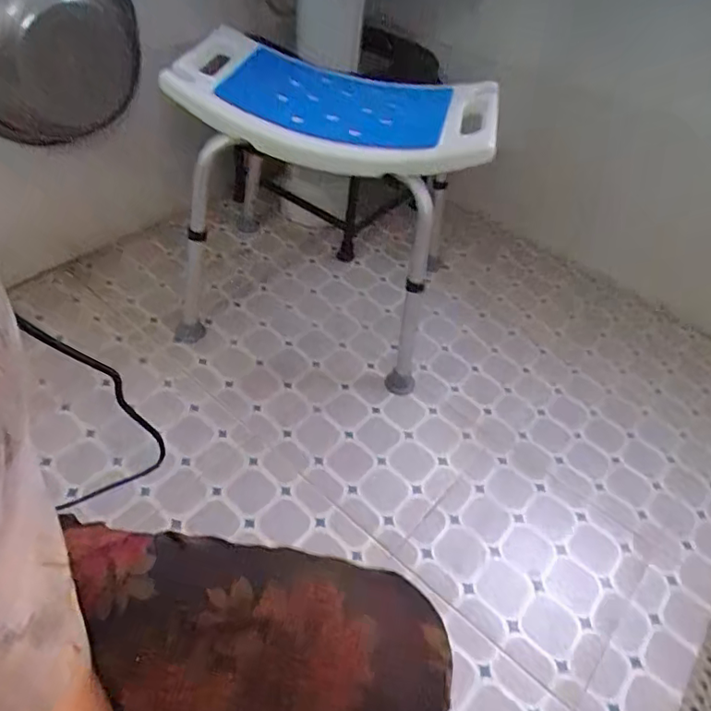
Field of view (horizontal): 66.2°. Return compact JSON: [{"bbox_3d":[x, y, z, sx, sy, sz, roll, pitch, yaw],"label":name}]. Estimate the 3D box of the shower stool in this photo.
[{"bbox_3d":[-0.091,-0.284,1.026,0.561,0.509,0.392,16,46,7],"label":"shower stool"}]

